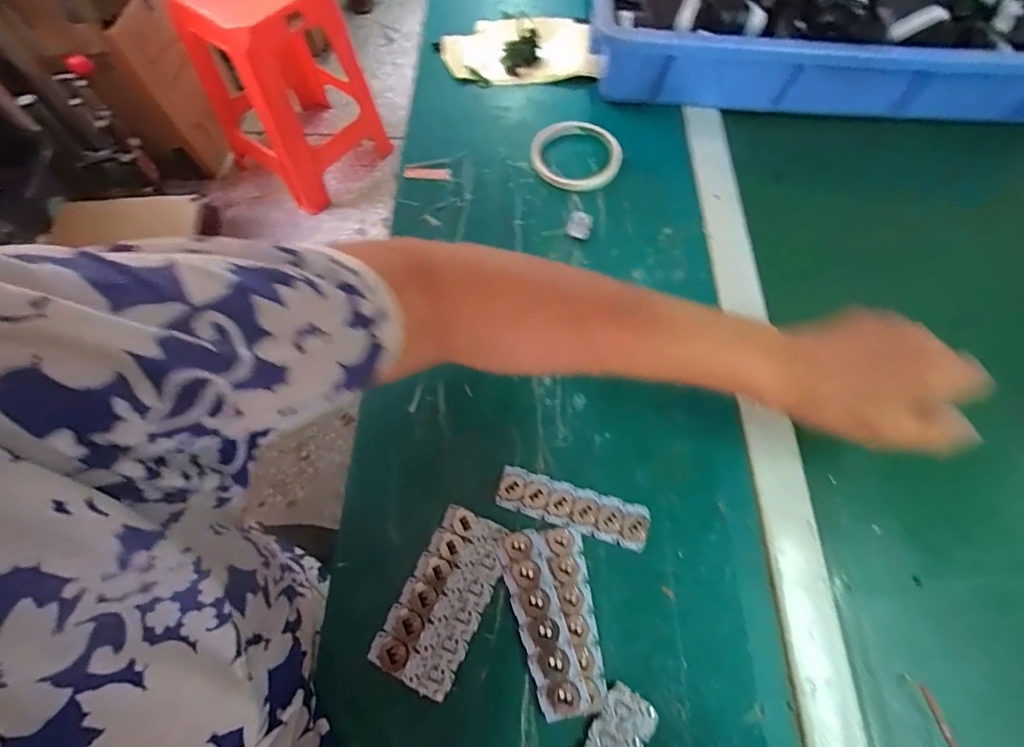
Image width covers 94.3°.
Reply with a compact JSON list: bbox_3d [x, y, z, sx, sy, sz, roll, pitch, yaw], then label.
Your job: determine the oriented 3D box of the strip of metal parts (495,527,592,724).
[{"bbox_3d":[0.018,0.158,0.306,0.030,0.006,0.108,-15,65,-9],"label":"strip of metal parts"}]

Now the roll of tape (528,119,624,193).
[{"bbox_3d":[0.066,-0.229,0.491,0.090,0.015,0.093,1,64,-1],"label":"roll of tape"}]

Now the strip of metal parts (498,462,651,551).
[{"bbox_3d":[0.043,0.095,0.340,0.108,0.008,0.030,17,65,7],"label":"strip of metal parts"}]

